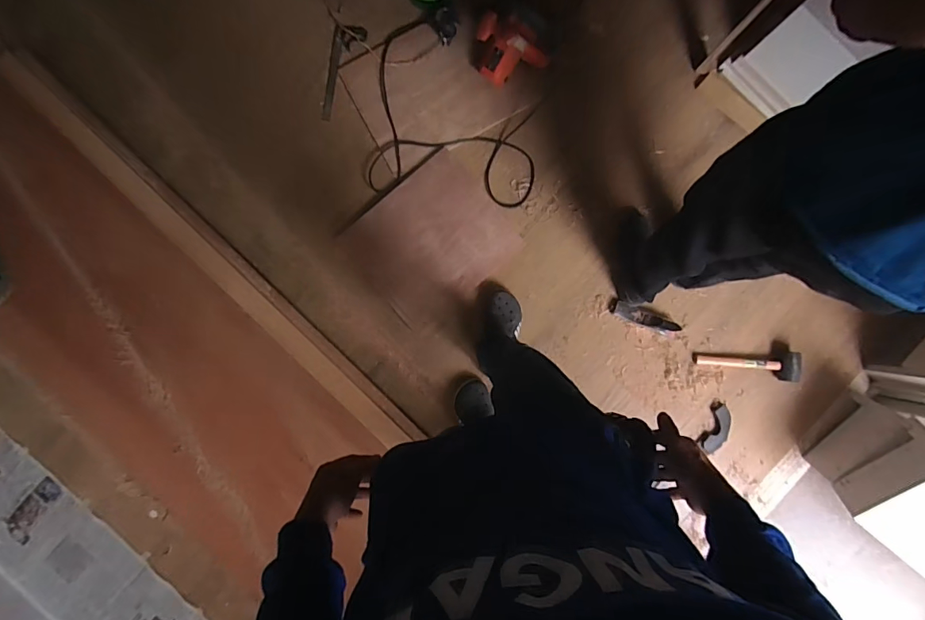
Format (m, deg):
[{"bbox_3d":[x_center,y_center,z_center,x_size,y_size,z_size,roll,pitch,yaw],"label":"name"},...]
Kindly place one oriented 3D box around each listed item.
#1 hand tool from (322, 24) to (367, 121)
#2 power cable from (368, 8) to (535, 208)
[{"bbox_3d":[-0.381,-0.758,1.416,0.102,0.017,0.295,11,90,-1],"label":"hand tool"},{"bbox_3d":[-0.016,-0.629,1.392,0.517,0.078,0.546,6,90,-1],"label":"power cable"}]

